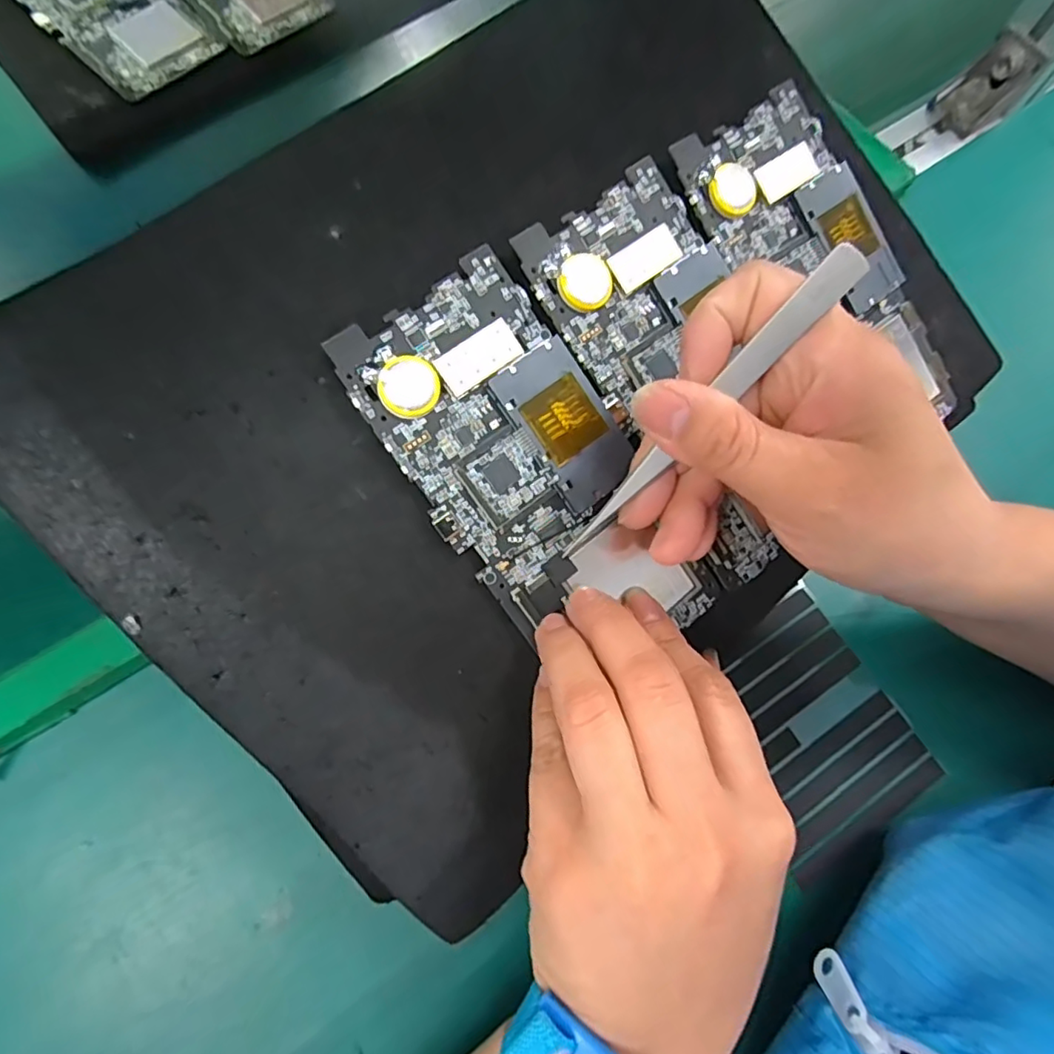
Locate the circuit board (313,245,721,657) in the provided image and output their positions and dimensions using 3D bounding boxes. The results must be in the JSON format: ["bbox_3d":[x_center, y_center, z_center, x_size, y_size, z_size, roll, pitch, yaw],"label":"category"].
[{"bbox_3d":[0.002,-0.018,0.209,0.073,0.006,0.144,-32,98,-11],"label":"circuit board"}]

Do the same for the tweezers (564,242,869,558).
[{"bbox_3d":[0.052,-0.034,0.186,0.010,0.004,0.125,49,113,12],"label":"tweezers"}]

